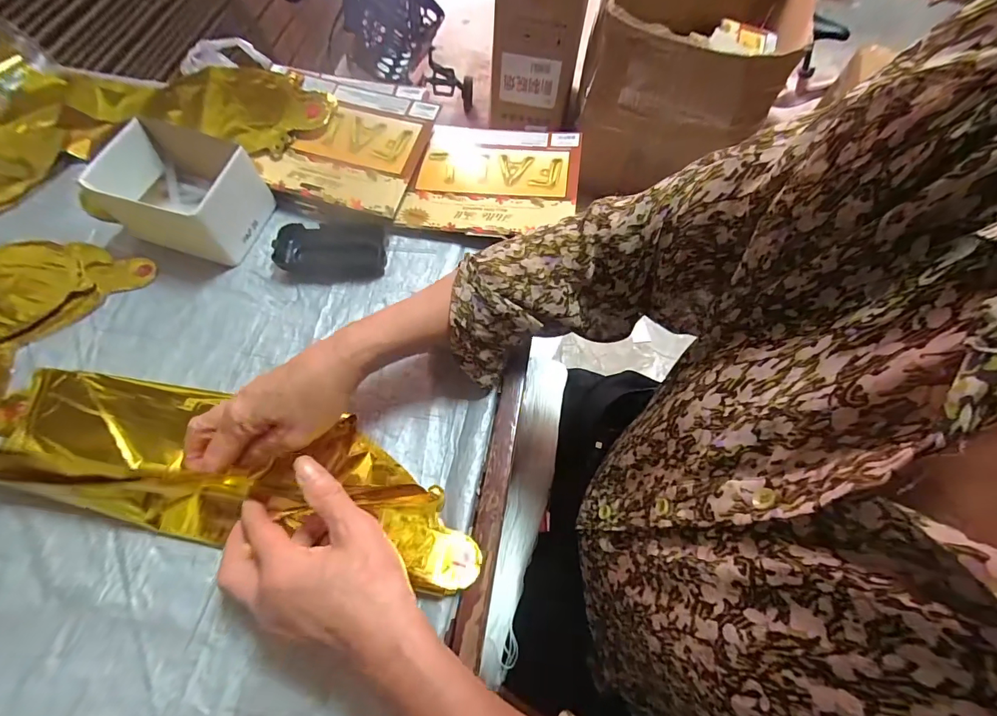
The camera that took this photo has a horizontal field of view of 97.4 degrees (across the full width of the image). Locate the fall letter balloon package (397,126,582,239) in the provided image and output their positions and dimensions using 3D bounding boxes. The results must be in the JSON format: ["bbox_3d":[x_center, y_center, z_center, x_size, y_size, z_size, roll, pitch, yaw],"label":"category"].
[{"bbox_3d":[-0.004,-0.203,0.492,0.182,0.017,0.158,10,63,1],"label":"fall letter balloon package"}]

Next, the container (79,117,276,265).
[{"bbox_3d":[-0.311,-0.163,0.439,0.124,0.076,0.101,13,64,4],"label":"container"}]

